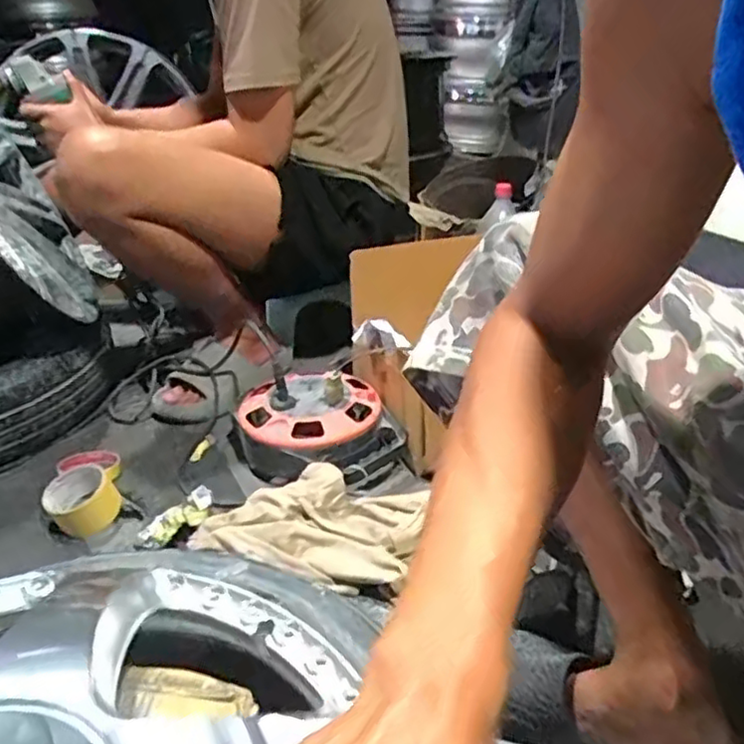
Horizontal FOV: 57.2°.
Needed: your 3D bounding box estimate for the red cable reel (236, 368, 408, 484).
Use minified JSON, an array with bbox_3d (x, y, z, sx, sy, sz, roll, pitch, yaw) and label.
[{"bbox_3d":[-0.079,0.084,0.980,0.203,0.112,0.230,-20,33,-39],"label":"red cable reel"}]

